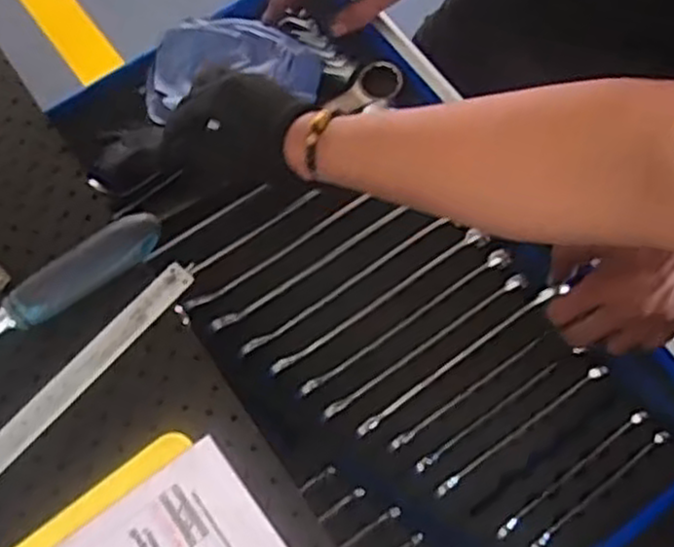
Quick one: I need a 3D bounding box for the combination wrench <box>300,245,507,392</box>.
[{"bbox_3d":[0.058,0.038,0.630,0.210,0.010,0.015,-32,73,-11],"label":"combination wrench"}]

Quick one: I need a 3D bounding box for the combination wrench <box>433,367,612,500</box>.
[{"bbox_3d":[0.148,0.124,0.605,0.171,0.010,0.012,-33,73,-11],"label":"combination wrench"}]

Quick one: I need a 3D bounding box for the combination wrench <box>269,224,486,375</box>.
[{"bbox_3d":[0.036,0.022,0.632,0.211,0.016,0.014,-30,72,-10],"label":"combination wrench"}]

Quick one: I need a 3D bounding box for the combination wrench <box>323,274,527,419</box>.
[{"bbox_3d":[0.076,0.058,0.625,0.207,0.010,0.013,-34,73,-12],"label":"combination wrench"}]

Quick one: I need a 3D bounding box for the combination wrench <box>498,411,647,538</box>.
[{"bbox_3d":[0.185,0.156,0.591,0.153,0.013,0.008,-35,73,-12],"label":"combination wrench"}]

